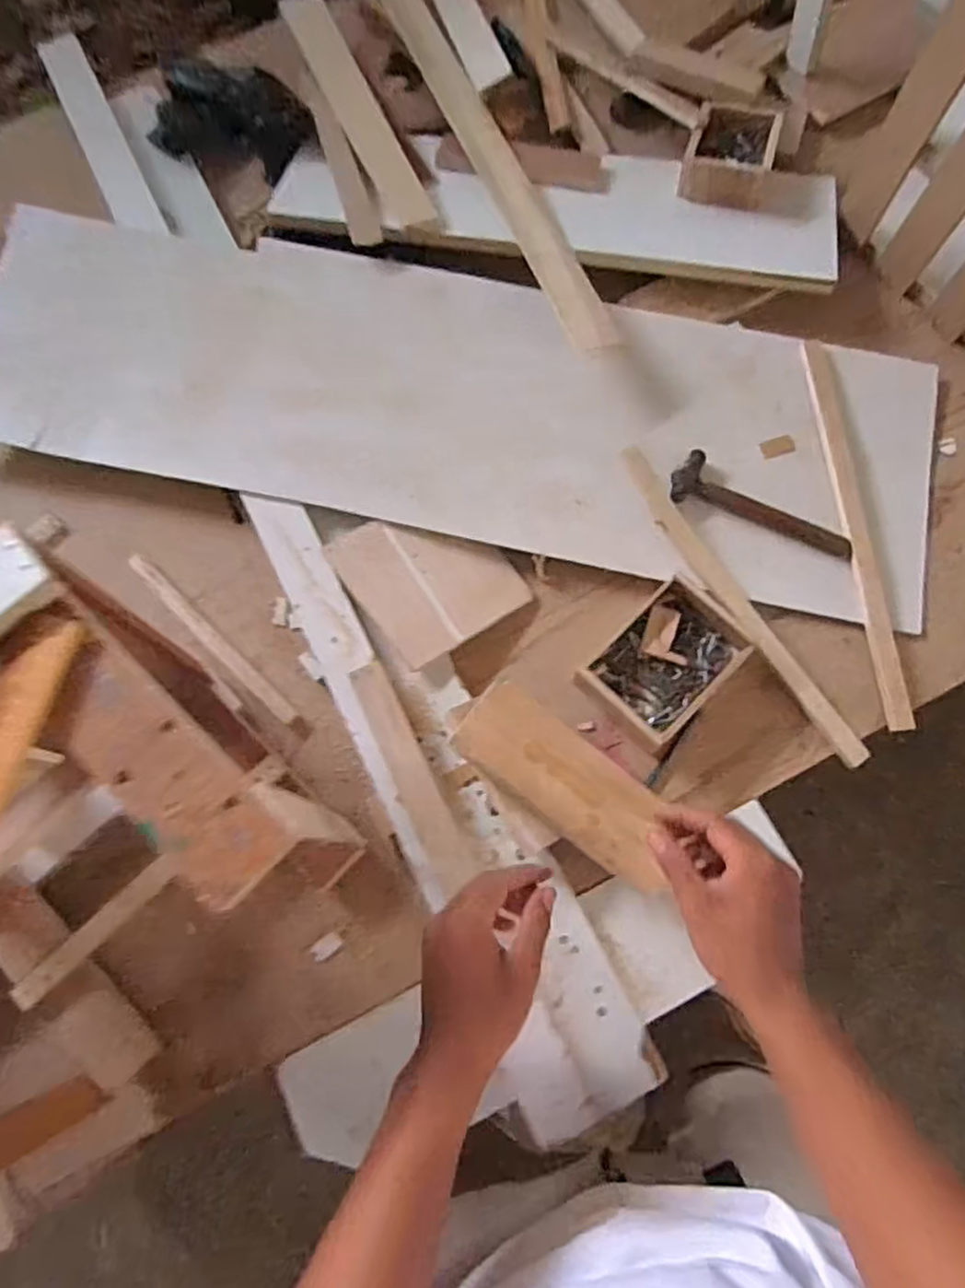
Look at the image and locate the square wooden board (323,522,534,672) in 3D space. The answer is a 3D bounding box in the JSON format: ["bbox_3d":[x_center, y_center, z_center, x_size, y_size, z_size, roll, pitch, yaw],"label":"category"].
[{"bbox_3d":[-0.054,-0.074,0.704,0.148,0.015,0.161,-33,79,-7],"label":"square wooden board"}]

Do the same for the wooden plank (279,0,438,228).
[{"bbox_3d":[-0.157,-0.668,0.847,0.060,0.017,0.408,-22,77,-5],"label":"wooden plank"}]

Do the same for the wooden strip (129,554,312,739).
[{"bbox_3d":[-0.274,-0.001,0.707,0.270,0.010,0.017,43,80,9],"label":"wooden strip"}]

